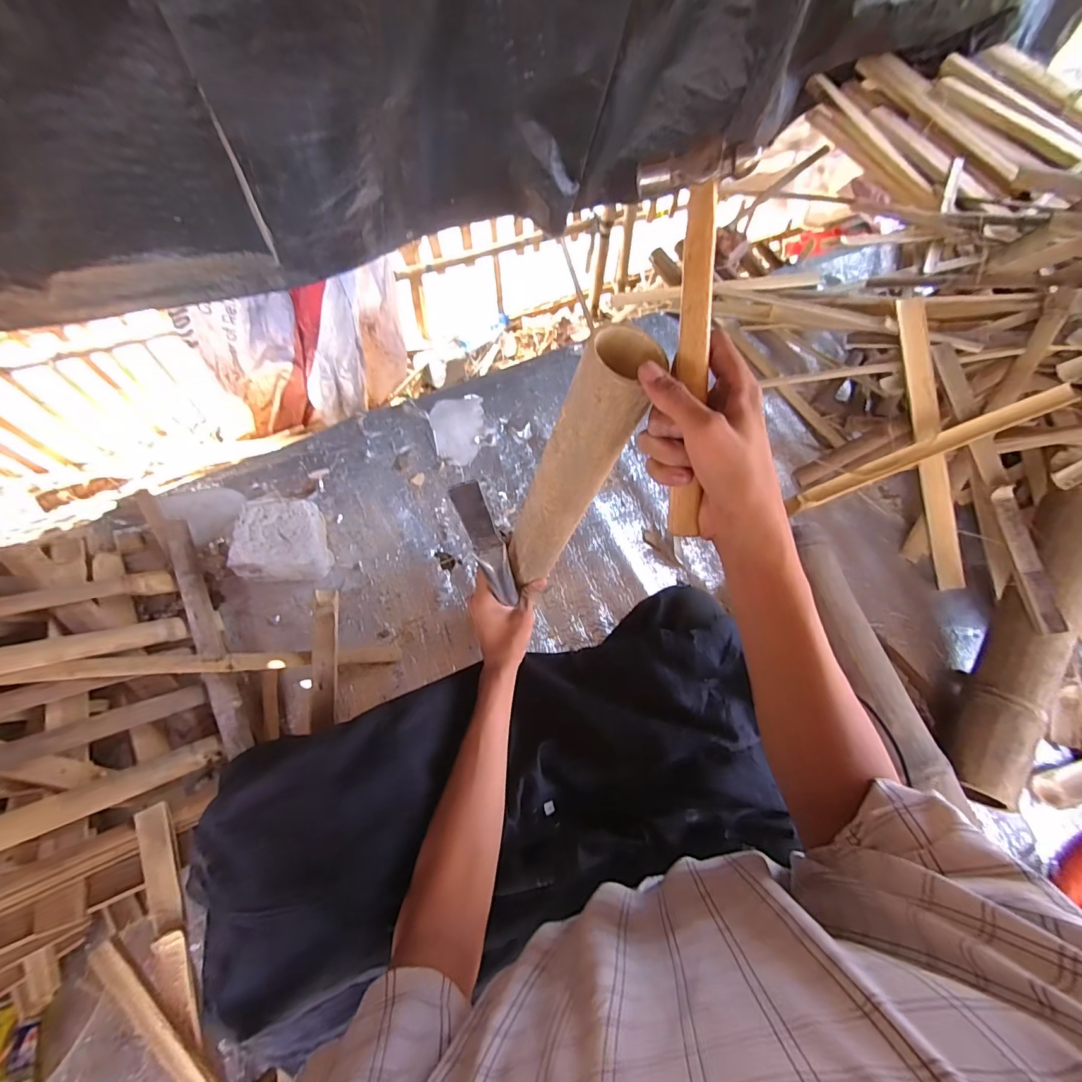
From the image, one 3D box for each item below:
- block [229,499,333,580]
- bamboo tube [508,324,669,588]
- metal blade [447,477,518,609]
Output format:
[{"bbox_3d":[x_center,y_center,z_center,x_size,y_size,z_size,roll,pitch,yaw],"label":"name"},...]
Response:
[{"bbox_3d":[-0.407,0.001,0.744,0.132,0.076,0.118,-3,67,-7],"label":"block"},{"bbox_3d":[0.023,-0.051,0.478,0.055,0.338,0.059,8,57,-12],"label":"bamboo tube"},{"bbox_3d":[-0.060,0.009,0.547,0.033,0.188,0.016,-33,45,-17],"label":"metal blade"}]

